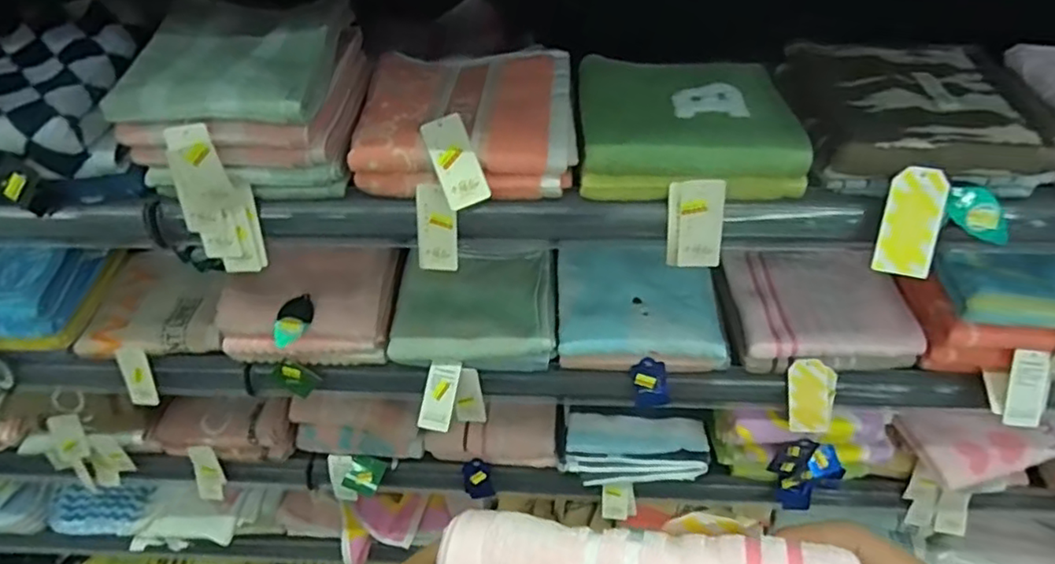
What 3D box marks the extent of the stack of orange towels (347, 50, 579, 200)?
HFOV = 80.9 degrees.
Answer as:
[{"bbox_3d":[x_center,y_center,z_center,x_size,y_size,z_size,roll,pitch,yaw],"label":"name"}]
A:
[{"bbox_3d":[-0.051,-0.150,0.574,0.185,0.057,0.161,0,44,4],"label":"stack of orange towels"}]

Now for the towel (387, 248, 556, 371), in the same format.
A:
[{"bbox_3d":[-0.061,0.033,0.744,0.186,0.045,0.147,0,44,3],"label":"towel"}]

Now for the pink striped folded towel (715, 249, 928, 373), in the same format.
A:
[{"bbox_3d":[0.330,0.027,0.726,0.198,0.051,0.163,0,44,3],"label":"pink striped folded towel"}]

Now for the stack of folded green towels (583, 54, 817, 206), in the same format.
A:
[{"bbox_3d":[0.139,-0.139,0.557,0.180,0.057,0.161,-1,44,2],"label":"stack of folded green towels"}]

